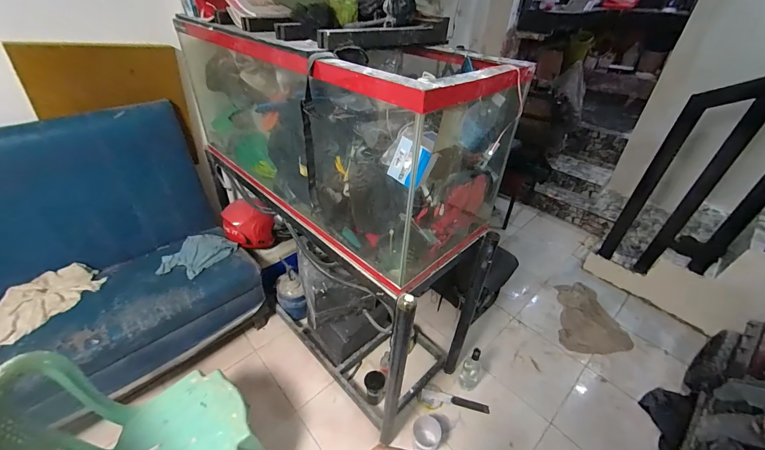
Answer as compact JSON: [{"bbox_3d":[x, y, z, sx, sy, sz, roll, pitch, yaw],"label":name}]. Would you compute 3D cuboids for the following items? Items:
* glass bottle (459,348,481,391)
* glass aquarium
[{"bbox_3d":[0.422,0.655,1.504,0.089,0.266,0.096,17,40,19],"label":"glass bottle"},{"bbox_3d":[-0.223,-0.360,1.134,1.207,0.513,0.449,30,46,32],"label":"glass aquarium"}]

